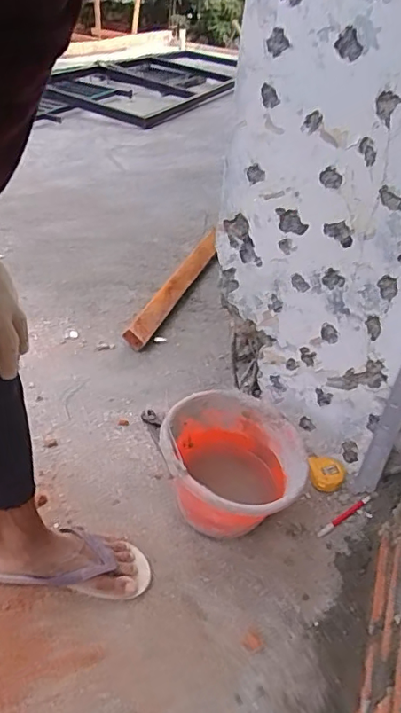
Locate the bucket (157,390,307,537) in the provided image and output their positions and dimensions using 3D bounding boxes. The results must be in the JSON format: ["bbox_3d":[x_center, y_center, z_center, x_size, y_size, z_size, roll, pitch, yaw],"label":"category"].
[{"bbox_3d":[0.047,0.205,0.925,0.226,0.180,0.231,4,35,-3],"label":"bucket"}]

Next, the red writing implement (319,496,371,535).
[{"bbox_3d":[0.261,0.290,0.964,0.146,0.012,0.014,-21,43,-33],"label":"red writing implement"}]

